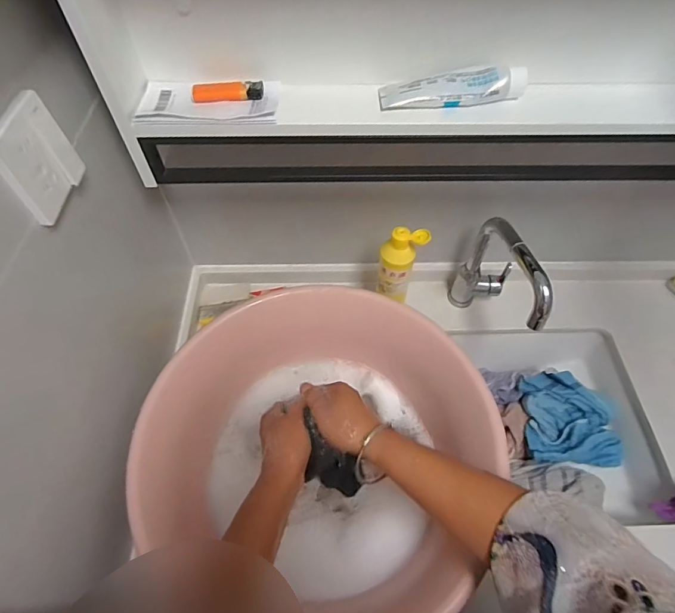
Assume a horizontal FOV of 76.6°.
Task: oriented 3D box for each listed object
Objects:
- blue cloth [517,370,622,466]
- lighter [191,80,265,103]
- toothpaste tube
[{"bbox_3d":[0.404,0.193,0.747,0.138,0.050,0.156,1,57,1],"label":"blue cloth"},{"bbox_3d":[-0.126,-0.247,0.493,0.081,0.015,0.024,-8,57,-5],"label":"lighter"},{"bbox_3d":[0.133,-0.256,0.494,0.164,0.030,0.048,-1,57,-1],"label":"toothpaste tube"}]

